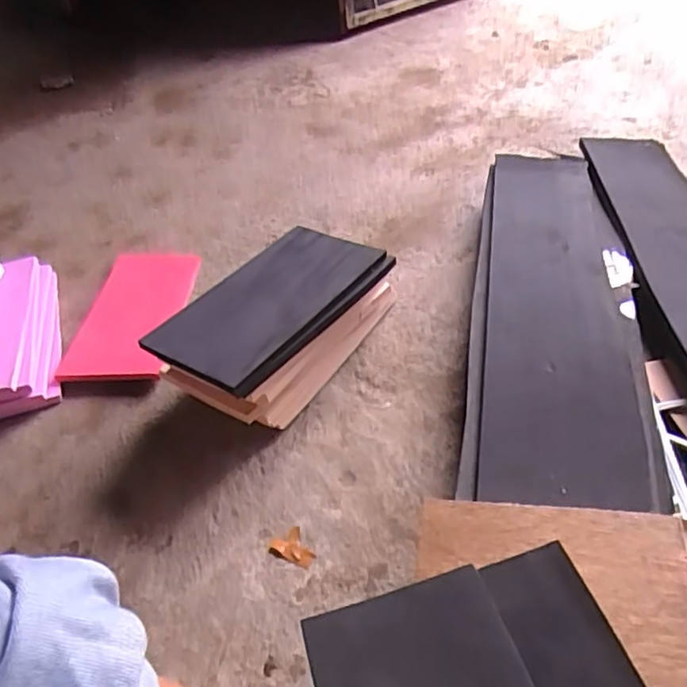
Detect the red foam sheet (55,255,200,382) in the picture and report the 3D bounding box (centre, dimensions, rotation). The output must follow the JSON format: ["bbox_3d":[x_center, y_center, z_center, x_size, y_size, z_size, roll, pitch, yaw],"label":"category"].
[{"bbox_3d":[-0.321,-0.048,0.954,0.159,0.021,0.293,-1,42,7],"label":"red foam sheet"}]

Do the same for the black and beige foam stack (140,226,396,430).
[{"bbox_3d":[-0.072,-0.019,0.804,0.164,0.133,0.308,26,51,32],"label":"black and beige foam stack"}]

